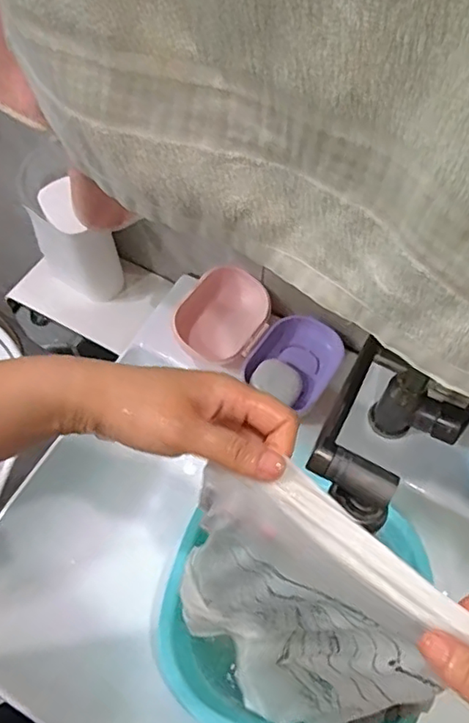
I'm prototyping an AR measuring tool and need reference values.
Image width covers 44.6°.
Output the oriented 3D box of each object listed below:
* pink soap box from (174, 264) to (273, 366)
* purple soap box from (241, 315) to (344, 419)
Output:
[{"bbox_3d":[-0.010,-0.052,0.683,0.096,0.040,0.126,31,65,14],"label":"pink soap box"},{"bbox_3d":[0.070,0.001,0.670,0.091,0.031,0.110,30,65,14],"label":"purple soap box"}]

